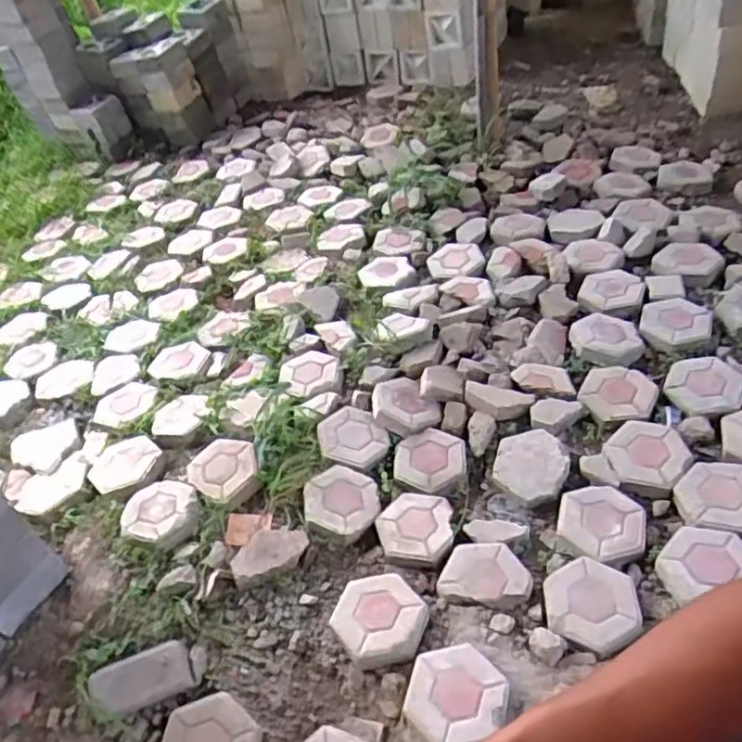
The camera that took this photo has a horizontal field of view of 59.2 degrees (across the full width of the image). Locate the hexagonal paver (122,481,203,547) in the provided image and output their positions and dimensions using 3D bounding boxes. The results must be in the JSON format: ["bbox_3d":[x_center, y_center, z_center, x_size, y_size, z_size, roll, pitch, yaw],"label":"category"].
[{"bbox_3d":[-0.554,0.381,1.751,0.218,0.046,0.193,8,47,22],"label":"hexagonal paver"}]

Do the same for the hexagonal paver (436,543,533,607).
[{"bbox_3d":[0.270,0.480,1.559,0.220,0.039,0.149,-3,44,11],"label":"hexagonal paver"}]

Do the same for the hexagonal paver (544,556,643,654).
[{"bbox_3d":[0.502,0.526,1.474,0.220,0.046,0.199,-30,45,-17],"label":"hexagonal paver"}]

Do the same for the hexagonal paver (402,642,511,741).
[{"bbox_3d":[0.179,0.681,1.361,0.206,0.048,0.205,-30,45,-17],"label":"hexagonal paver"}]

